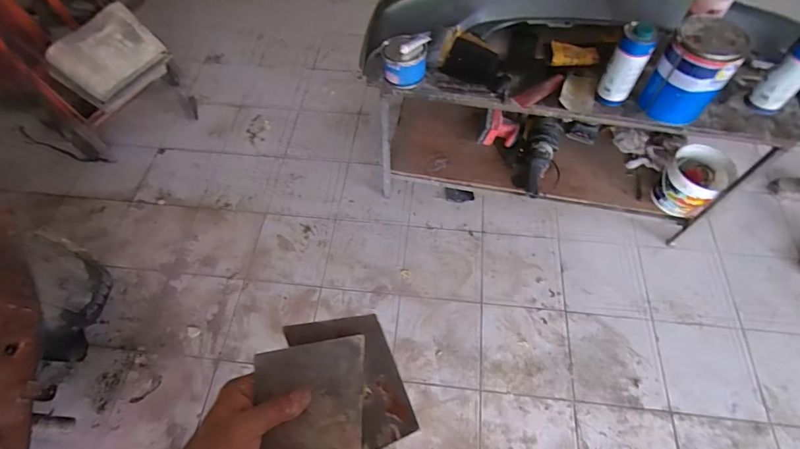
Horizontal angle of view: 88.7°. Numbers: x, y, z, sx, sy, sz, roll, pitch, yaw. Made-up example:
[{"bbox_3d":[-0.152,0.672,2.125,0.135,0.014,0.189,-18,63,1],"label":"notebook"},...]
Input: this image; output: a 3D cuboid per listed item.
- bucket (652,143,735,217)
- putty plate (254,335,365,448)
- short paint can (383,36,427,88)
[{"bbox_3d":[1.014,-0.153,1.429,0.195,0.153,0.190,-35,64,-18],"label":"bucket"},{"bbox_3d":[-0.083,0.174,0.379,0.095,0.007,0.135,2,93,-7],"label":"putty plate"},{"bbox_3d":[0.013,-0.481,1.184,0.128,0.079,0.120,-1,59,1],"label":"short paint can"}]

